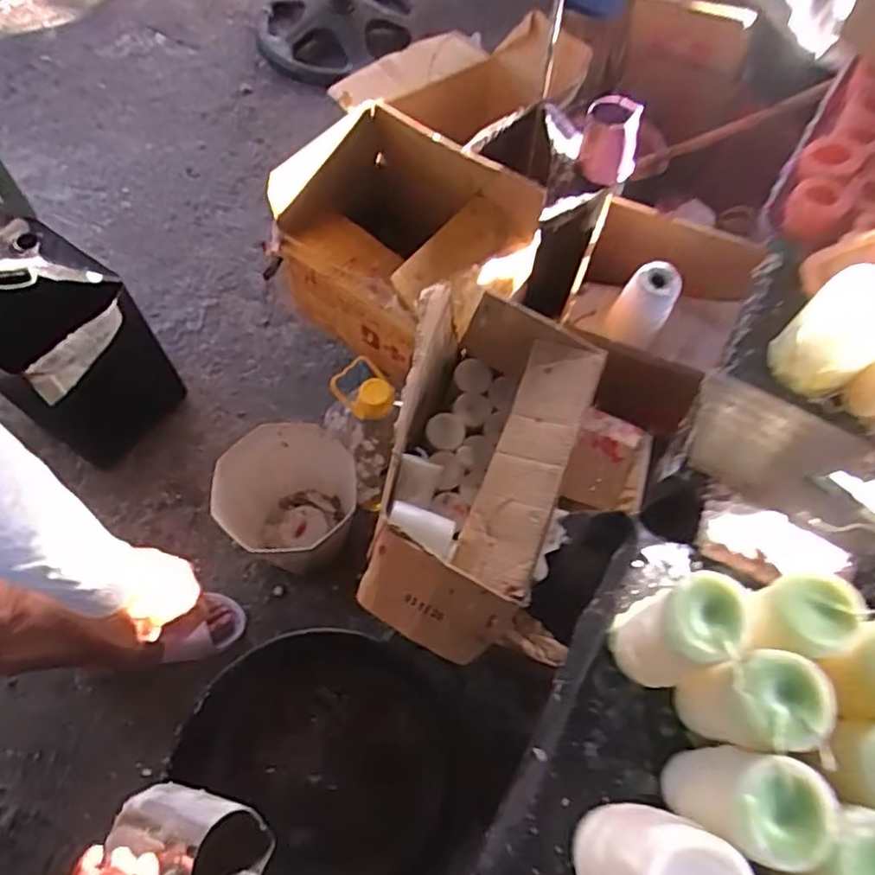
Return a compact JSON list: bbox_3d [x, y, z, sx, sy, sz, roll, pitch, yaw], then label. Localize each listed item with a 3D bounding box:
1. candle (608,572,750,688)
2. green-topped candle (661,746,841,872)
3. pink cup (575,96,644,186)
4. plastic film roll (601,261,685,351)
[{"bbox_3d":[0.150,0.126,0.420,0.050,0.113,0.049,1,64,-3],"label":"candle"},{"bbox_3d":[0.174,0.214,0.374,0.055,0.098,0.064,14,64,4],"label":"green-topped candle"},{"bbox_3d":[0.307,-0.525,1.157,0.110,0.122,0.083,27,66,10],"label":"pink cup"},{"bbox_3d":[0.366,-0.243,1.150,0.096,0.145,0.073,28,66,10],"label":"plastic film roll"}]

